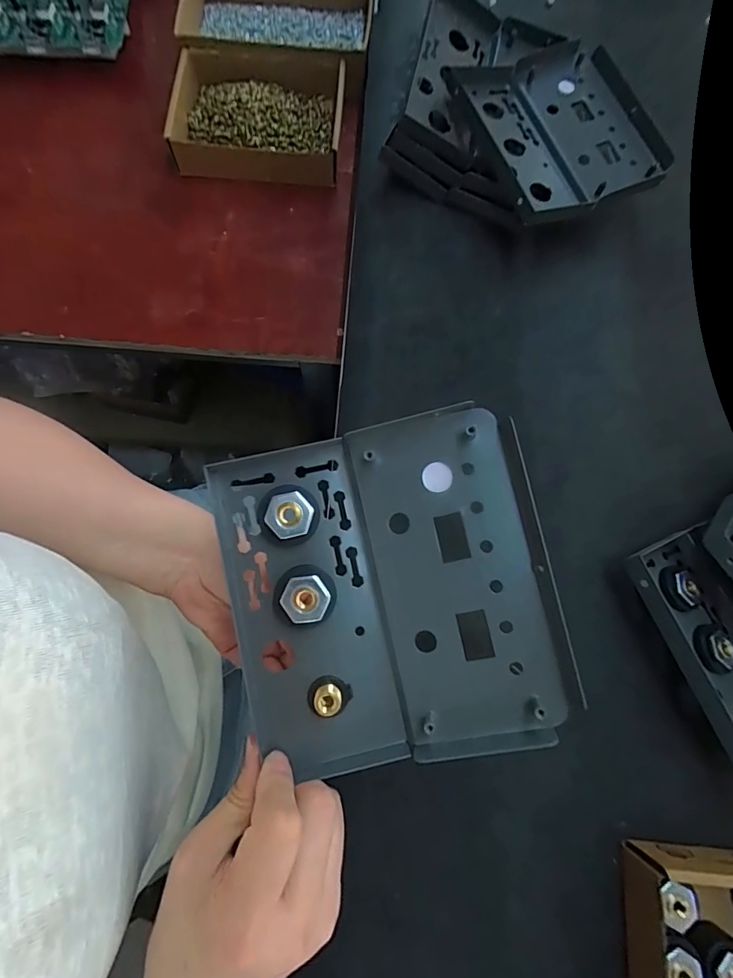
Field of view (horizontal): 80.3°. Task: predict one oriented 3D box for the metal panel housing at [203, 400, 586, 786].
[{"bbox_3d":[0.009,0.049,0.215,0.153,0.042,0.160,-11,76,-5],"label":"metal panel housing"}]

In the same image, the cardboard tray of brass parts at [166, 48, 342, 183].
[{"bbox_3d":[-0.120,-0.404,0.473,0.184,0.043,0.144,3,75,-1],"label":"cardboard tray of brass parts"}]

